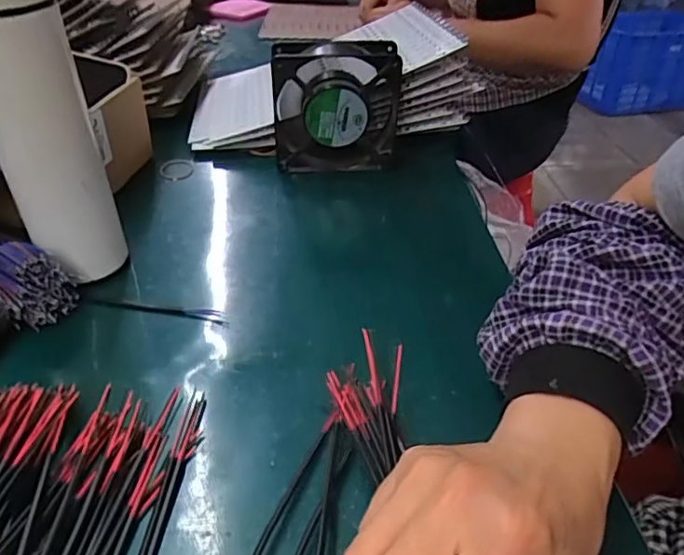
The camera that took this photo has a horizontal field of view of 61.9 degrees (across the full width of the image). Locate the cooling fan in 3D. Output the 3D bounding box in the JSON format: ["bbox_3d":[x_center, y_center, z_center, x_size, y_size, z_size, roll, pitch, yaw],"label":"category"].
[{"bbox_3d":[-0.006,-0.165,0.564,0.121,0.128,0.042,2,37,-1],"label":"cooling fan"}]

